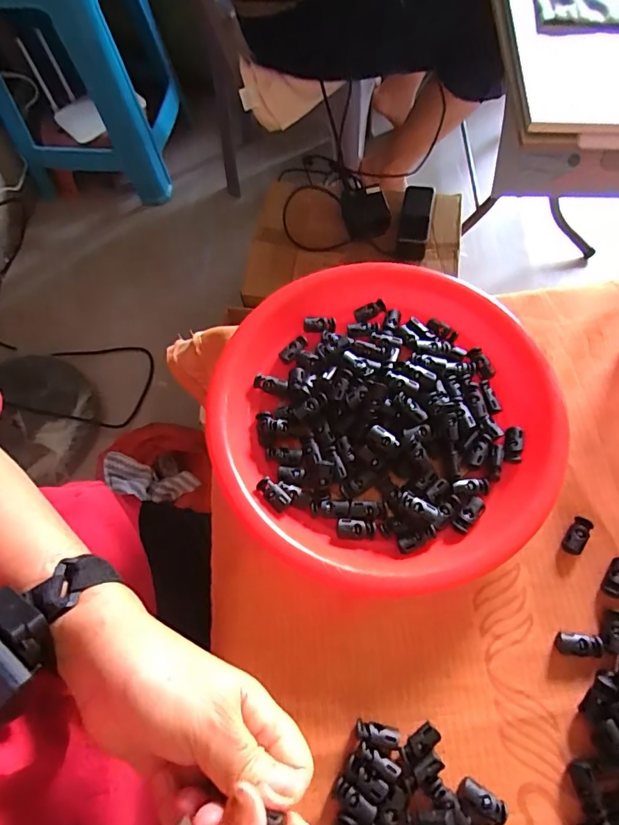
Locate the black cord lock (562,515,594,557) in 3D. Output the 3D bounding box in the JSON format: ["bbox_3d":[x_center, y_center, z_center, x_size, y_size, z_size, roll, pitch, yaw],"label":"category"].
[{"bbox_3d":[0.196,0.090,0.340,0.015,0.009,0.030,32,71,15],"label":"black cord lock"}]

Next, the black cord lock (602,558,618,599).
[{"bbox_3d":[0.216,0.116,0.328,0.013,0.008,0.028,34,71,16],"label":"black cord lock"}]

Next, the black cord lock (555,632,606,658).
[{"bbox_3d":[0.181,0.155,0.311,0.030,0.006,0.014,5,66,4],"label":"black cord lock"}]

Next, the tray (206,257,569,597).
[{"bbox_3d":[0.063,0.002,0.364,0.243,0.046,0.263,-1,65,2],"label":"tray"}]

